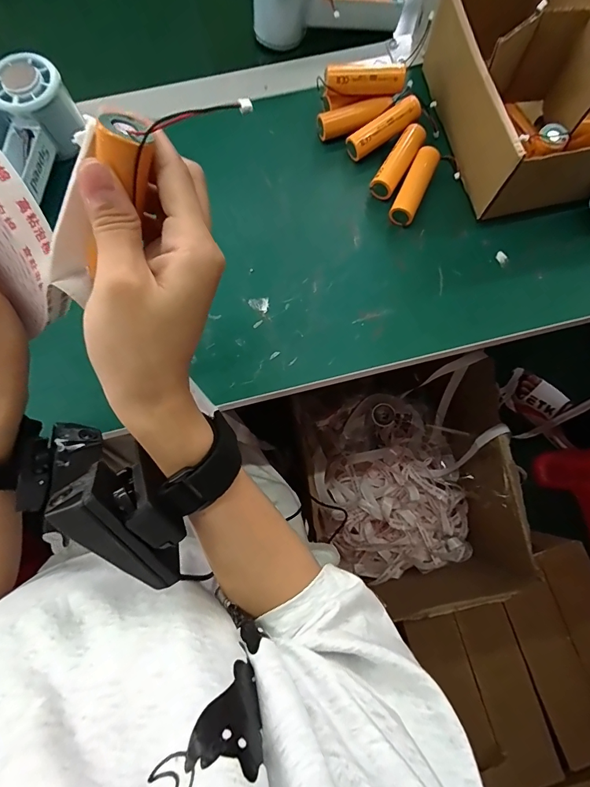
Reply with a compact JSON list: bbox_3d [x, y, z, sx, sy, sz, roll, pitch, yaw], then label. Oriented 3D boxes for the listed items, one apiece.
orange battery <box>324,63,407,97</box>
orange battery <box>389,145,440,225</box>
[{"bbox_3d":[0.064,-0.287,0.352,0.072,0.021,0.017,-7,78,-2],"label":"orange battery"},{"bbox_3d":[0.111,-0.191,0.355,0.022,0.015,0.075,25,78,5],"label":"orange battery"}]

